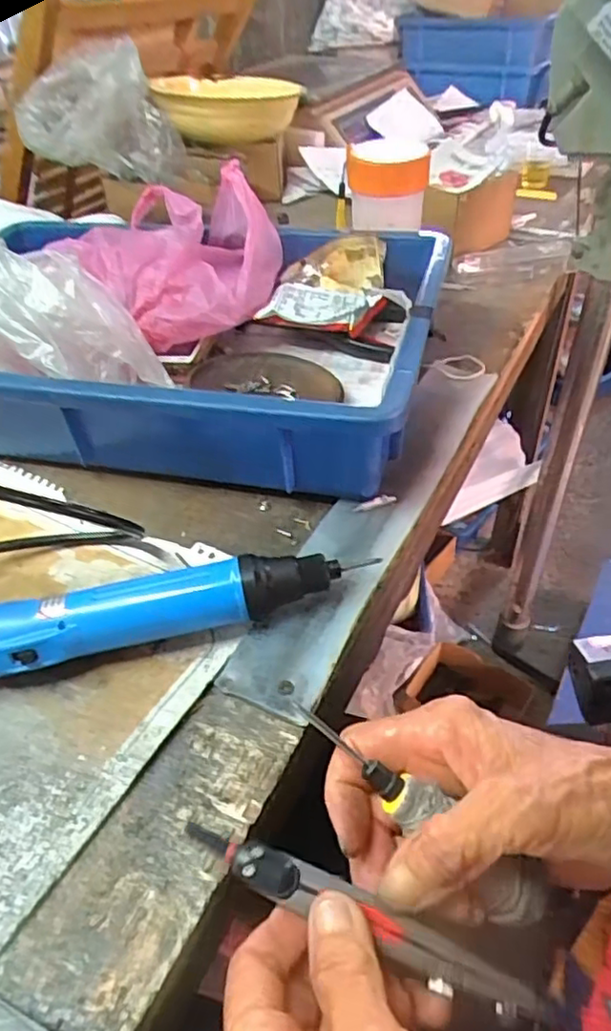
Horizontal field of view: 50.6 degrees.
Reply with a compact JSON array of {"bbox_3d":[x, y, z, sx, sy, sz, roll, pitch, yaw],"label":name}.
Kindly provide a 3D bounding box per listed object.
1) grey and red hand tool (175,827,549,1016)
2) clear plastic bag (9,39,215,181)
[{"bbox_3d":[0.017,0.136,0.220,0.126,0.007,0.015,21,47,11],"label":"grey and red hand tool"},{"bbox_3d":[-0.223,-0.439,0.714,0.182,0.108,0.124,-10,43,-7],"label":"clear plastic bag"}]

